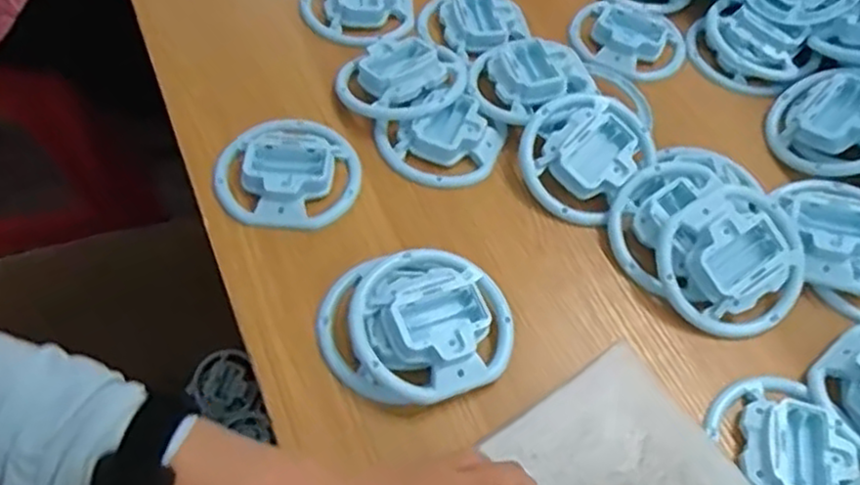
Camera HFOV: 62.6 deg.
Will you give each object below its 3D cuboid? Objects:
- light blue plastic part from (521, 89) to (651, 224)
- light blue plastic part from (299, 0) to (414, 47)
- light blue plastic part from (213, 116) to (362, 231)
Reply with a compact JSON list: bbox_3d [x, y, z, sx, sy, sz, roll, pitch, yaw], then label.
[{"bbox_3d":[0.119,-0.071,0.542,0.088,0.038,0.103,38,63,20],"label":"light blue plastic part"},{"bbox_3d":[-0.065,-0.213,0.634,0.097,0.027,0.078,1,57,-5],"label":"light blue plastic part"},{"bbox_3d":[-0.103,-0.052,0.522,0.101,0.028,0.091,-36,65,-23],"label":"light blue plastic part"}]

